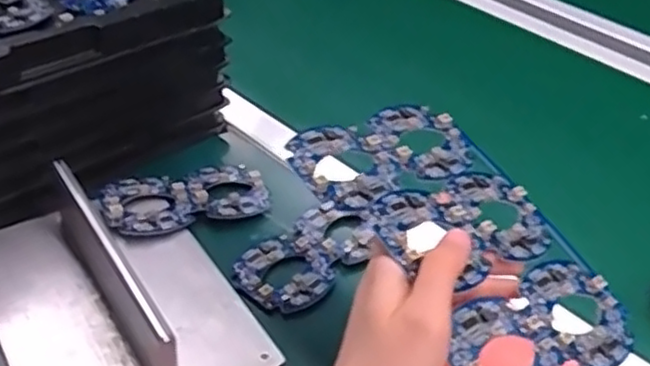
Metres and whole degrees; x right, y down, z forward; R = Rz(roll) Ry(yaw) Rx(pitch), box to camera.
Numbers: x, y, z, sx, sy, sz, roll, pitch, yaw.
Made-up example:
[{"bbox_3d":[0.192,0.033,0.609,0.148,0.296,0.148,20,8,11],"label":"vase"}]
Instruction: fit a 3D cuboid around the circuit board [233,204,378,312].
[{"bbox_3d":[-0.012,0.053,0.499,0.065,0.009,0.113,32,43,29],"label":"circuit board"}]

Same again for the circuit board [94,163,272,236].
[{"bbox_3d":[-0.105,0.011,0.527,0.127,0.016,0.059,-16,42,-28],"label":"circuit board"}]

